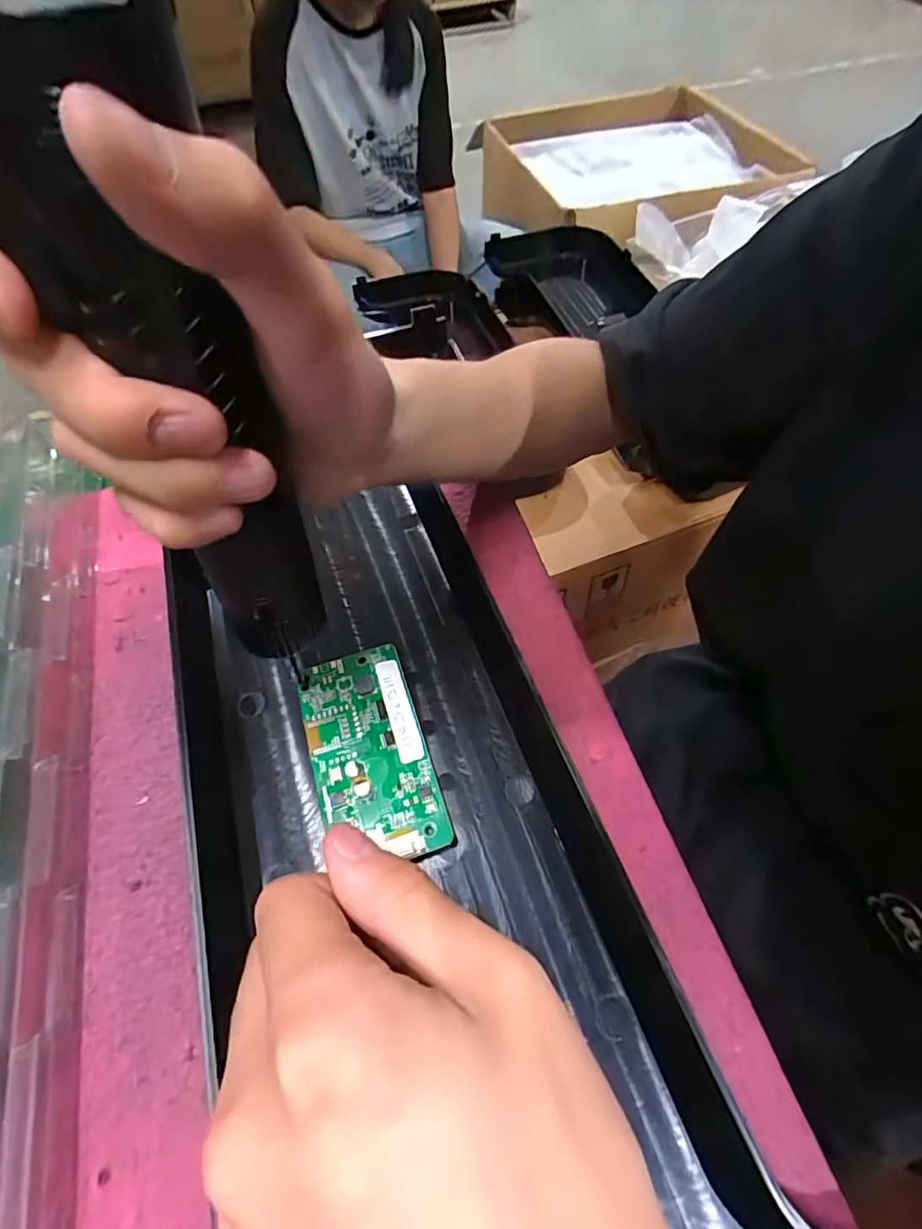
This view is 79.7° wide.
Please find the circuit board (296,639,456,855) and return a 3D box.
[{"bbox_3d":[-0.040,0.056,0.234,0.048,0.006,0.093,-16,57,-9],"label":"circuit board"}]

